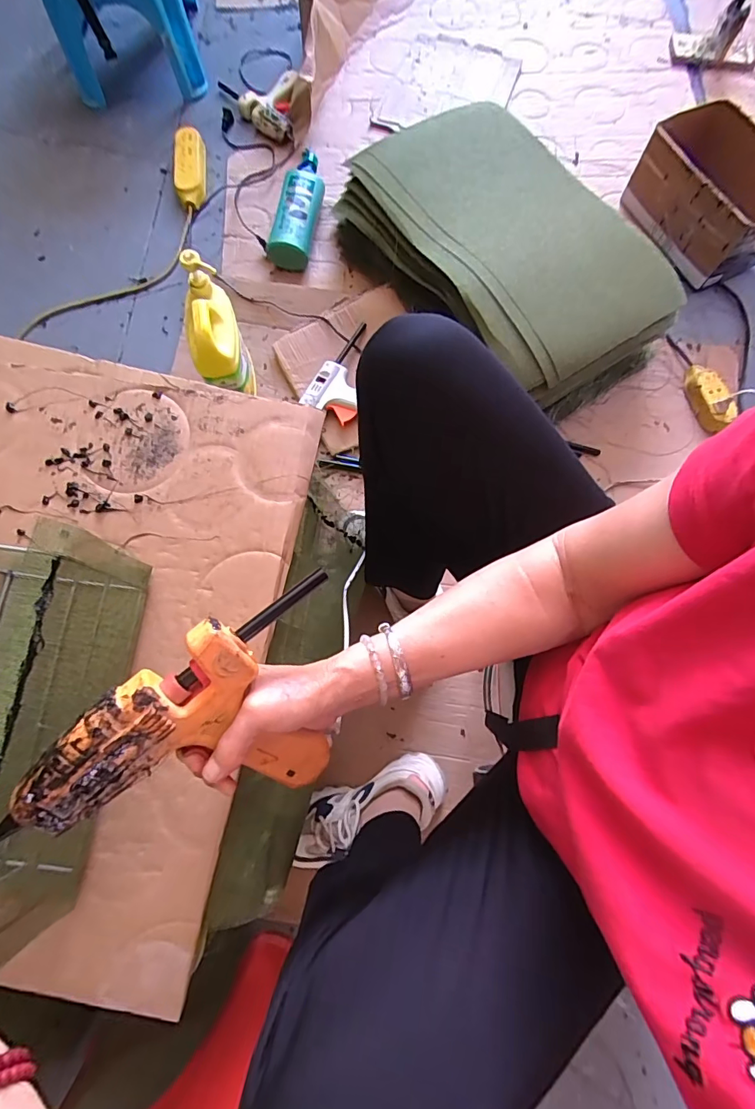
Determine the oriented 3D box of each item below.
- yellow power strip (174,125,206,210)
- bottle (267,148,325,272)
[{"bbox_3d":[-0.402,-0.829,0.984,0.065,0.035,0.197,-7,77,-2],"label":"yellow power strip"},{"bbox_3d":[-0.155,-0.731,0.953,0.087,0.062,0.290,12,77,2],"label":"bottle"}]

